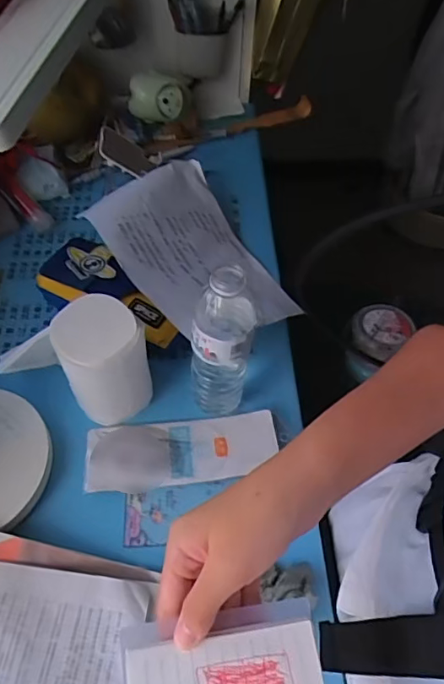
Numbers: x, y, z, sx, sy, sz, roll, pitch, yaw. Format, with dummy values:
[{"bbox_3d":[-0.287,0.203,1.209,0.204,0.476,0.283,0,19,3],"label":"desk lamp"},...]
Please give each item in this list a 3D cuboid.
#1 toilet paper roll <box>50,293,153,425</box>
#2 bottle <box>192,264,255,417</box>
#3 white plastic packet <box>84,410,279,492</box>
[{"bbox_3d":[-0.126,0.021,0.572,0.086,0.141,0.081,1,56,-2],"label":"toilet paper roll"},{"bbox_3d":[-0.001,0.009,0.541,0.061,0.210,0.049,2,56,-1],"label":"bottle"},{"bbox_3d":[-0.045,0.121,0.586,0.211,0.007,0.078,-5,56,-5],"label":"white plastic packet"}]

